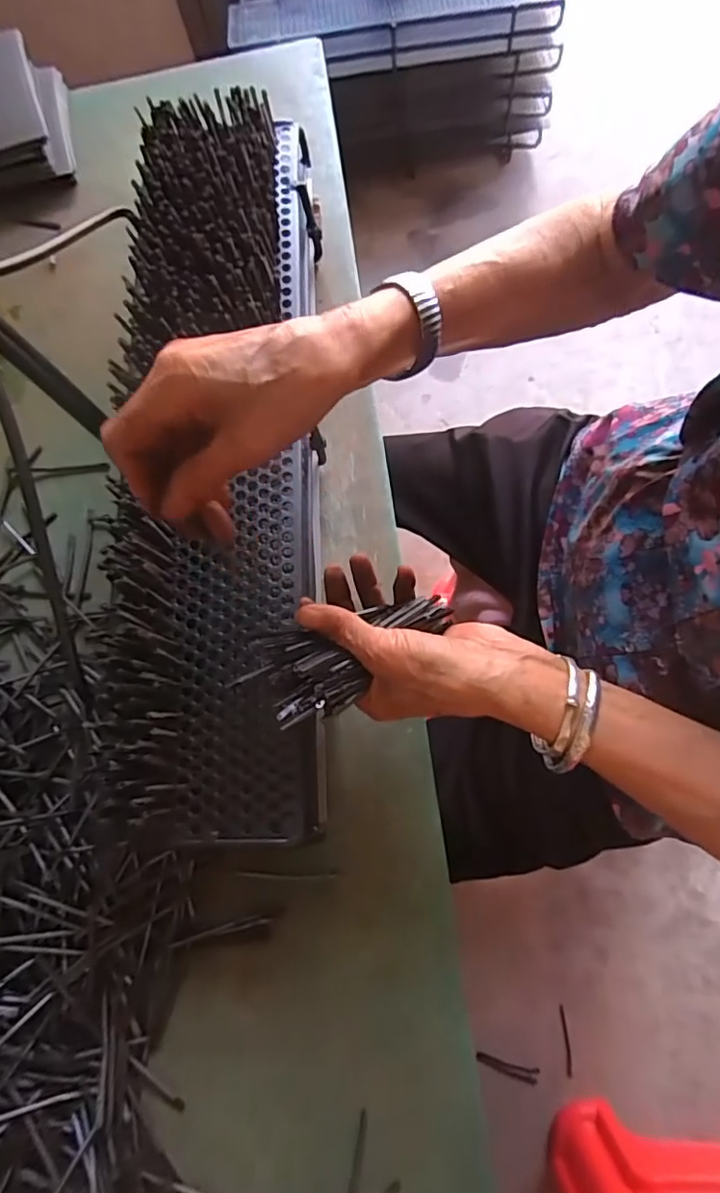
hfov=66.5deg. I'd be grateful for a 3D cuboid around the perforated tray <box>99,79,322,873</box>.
[{"bbox_3d":[-0.106,-0.128,0.420,0.148,0.073,0.590,0,80,-7],"label":"perforated tray"}]

